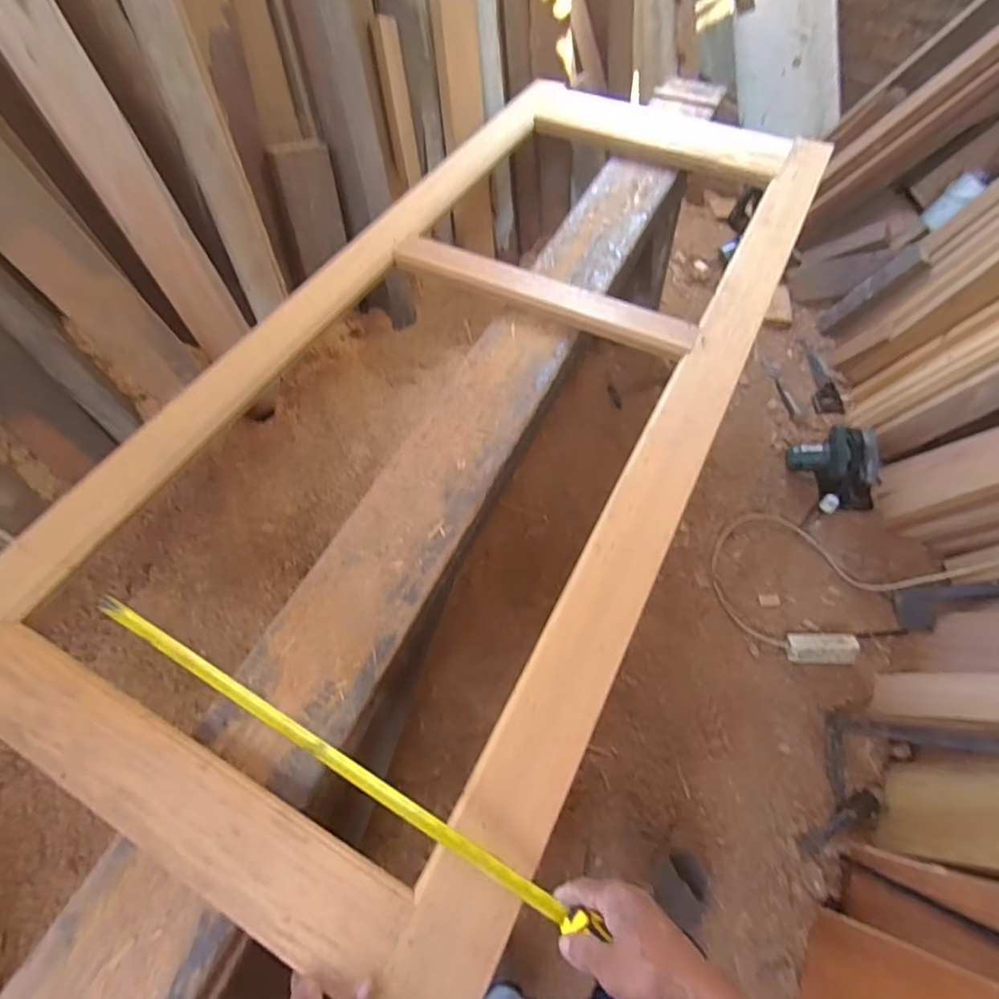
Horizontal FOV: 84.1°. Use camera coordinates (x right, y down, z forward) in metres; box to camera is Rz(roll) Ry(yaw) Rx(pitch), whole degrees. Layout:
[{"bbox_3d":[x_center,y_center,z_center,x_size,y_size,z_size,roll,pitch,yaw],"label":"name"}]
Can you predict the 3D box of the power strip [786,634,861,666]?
[{"bbox_3d":[0.811,0.371,1.387,0.165,0.053,0.070,3,60,0],"label":"power strip"}]

